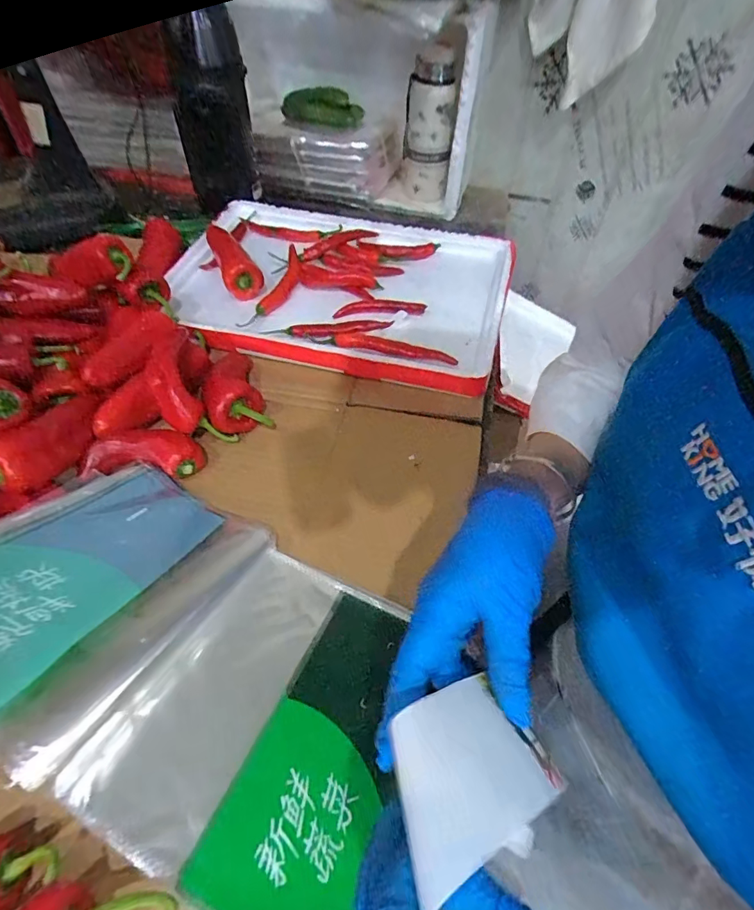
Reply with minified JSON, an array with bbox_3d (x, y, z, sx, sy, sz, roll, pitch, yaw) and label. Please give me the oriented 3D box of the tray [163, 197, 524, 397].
[{"bbox_3d":[-0.053,-0.238,0.630,0.442,0.068,0.311,12,51,8],"label":"tray"}]

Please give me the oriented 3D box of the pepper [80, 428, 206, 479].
[{"bbox_3d":[-0.220,0.001,0.442,0.098,0.032,0.049,-4,51,-6],"label":"pepper"}]

